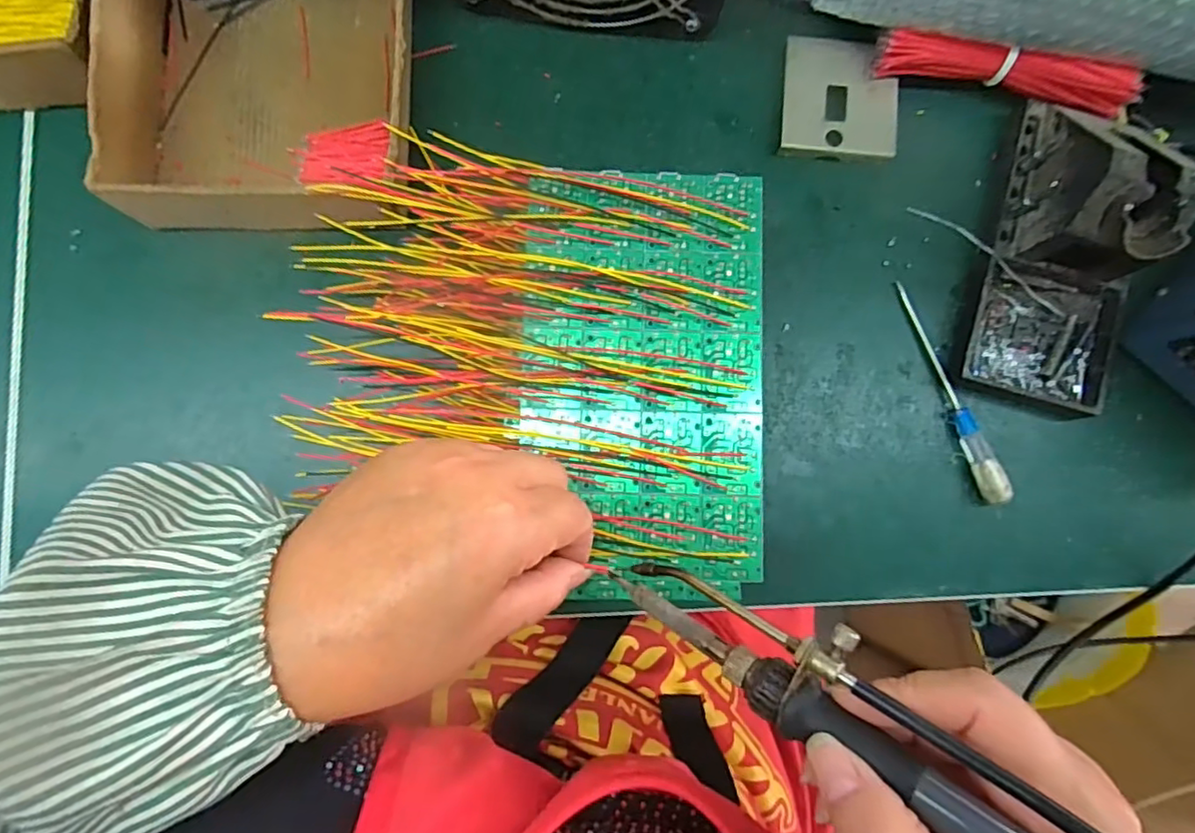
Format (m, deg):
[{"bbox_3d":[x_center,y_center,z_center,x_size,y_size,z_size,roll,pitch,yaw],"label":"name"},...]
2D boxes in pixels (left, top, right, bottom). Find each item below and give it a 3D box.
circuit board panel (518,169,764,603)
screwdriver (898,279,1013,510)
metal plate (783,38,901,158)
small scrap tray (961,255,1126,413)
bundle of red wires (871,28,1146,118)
[{"bbox_3d":[0.019,-0.018,0.258,0.101,0.009,0.175,2,87,0],"label":"circuit board panel"},{"bbox_3d":[0.190,-0.014,0.324,0.011,0.016,0.124,-20,84,-2],"label":"screwdriver"},{"bbox_3d":[0.135,-0.176,0.338,0.063,0.010,0.063,0,88,-2],"label":"metal plate"},{"bbox_3d":[0.237,-0.043,0.327,0.072,0.016,0.068,15,84,2],"label":"small scrap tray"},{"bbox_3d":[0.216,-0.182,0.325,0.133,0.027,0.017,11,84,1],"label":"bundle of red wires"}]

